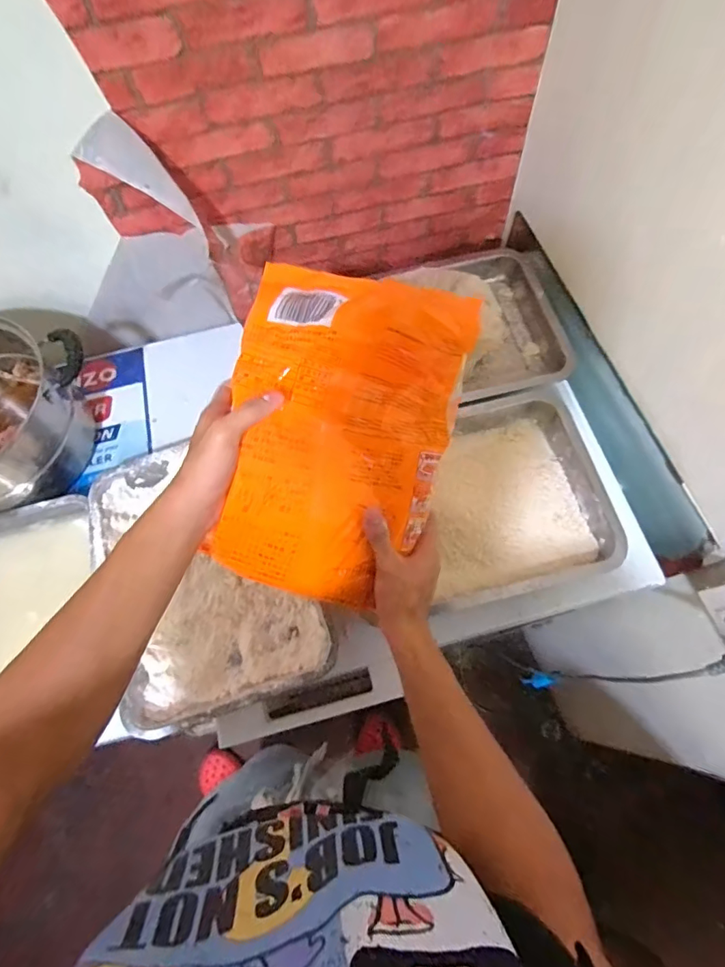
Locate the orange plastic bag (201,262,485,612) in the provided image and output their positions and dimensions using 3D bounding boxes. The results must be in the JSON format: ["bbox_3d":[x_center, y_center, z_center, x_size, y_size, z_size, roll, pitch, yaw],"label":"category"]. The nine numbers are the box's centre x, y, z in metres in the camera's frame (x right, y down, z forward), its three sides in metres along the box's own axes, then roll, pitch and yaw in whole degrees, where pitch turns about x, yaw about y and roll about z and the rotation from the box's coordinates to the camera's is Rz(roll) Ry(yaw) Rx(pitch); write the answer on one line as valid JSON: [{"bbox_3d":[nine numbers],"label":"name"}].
[{"bbox_3d":[-0.023,-0.038,0.448,0.201,0.054,0.295,14,93,-14],"label":"orange plastic bag"}]

